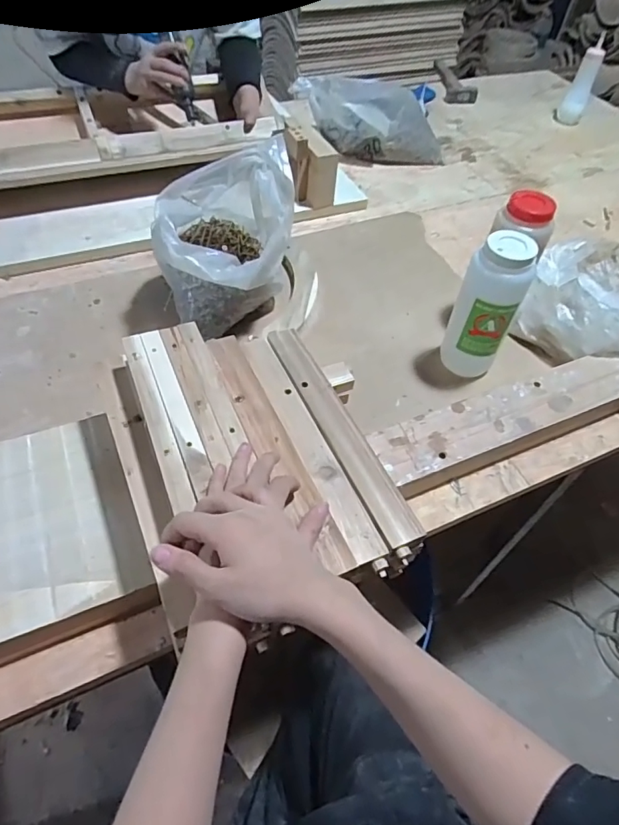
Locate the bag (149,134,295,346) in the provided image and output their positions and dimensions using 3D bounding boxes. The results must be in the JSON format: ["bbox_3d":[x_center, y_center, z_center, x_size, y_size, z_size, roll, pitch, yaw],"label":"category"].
[{"bbox_3d":[-0.125,-0.253,0.748,0.190,0.229,0.227,5,52,-1],"label":"bag"}]

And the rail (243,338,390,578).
[{"bbox_3d":[-0.004,0.024,0.551,0.037,0.018,0.328,-17,56,-17],"label":"rail"}]

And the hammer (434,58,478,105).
[{"bbox_3d":[0.433,-1.000,1.496,0.073,0.048,0.219,-1,52,-6],"label":"hammer"}]

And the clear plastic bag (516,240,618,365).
[{"bbox_3d":[0.484,-0.195,0.825,0.239,0.085,0.250,13,52,5],"label":"clear plastic bag"}]

